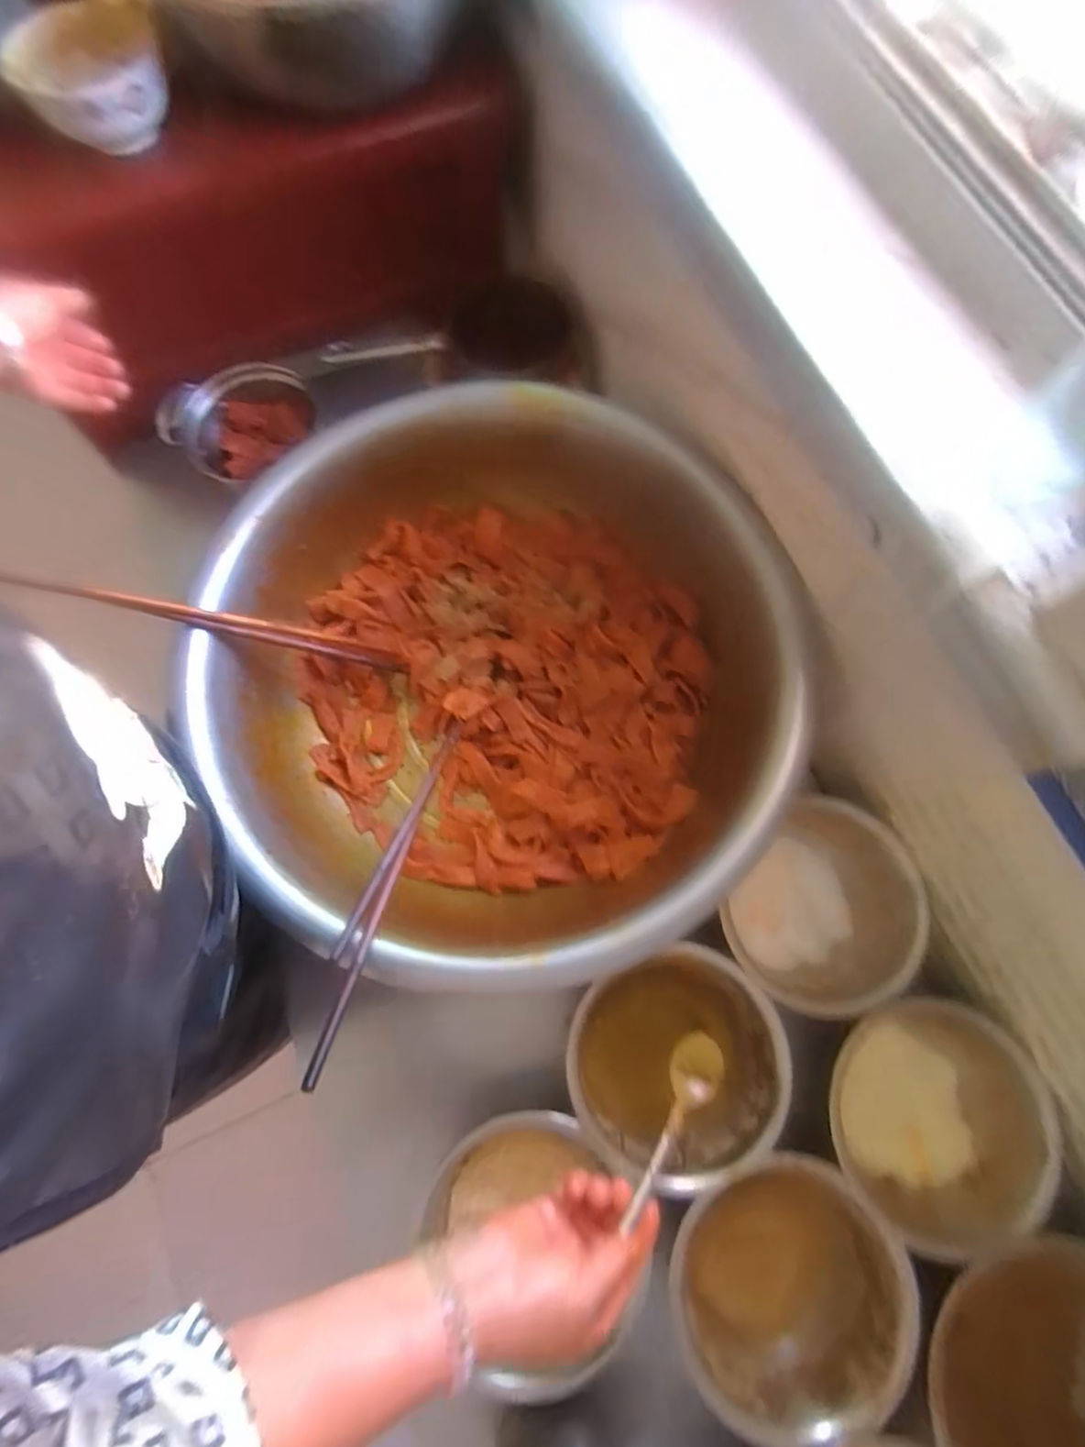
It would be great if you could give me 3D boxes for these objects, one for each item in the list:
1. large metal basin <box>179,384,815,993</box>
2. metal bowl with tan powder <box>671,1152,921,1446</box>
[{"bbox_3d":[-0.038,-0.039,0.621,0.515,0.177,0.523,0,74,-1],"label":"large metal basin"},{"bbox_3d":[0.201,0.469,0.532,0.174,0.094,0.190,0,74,-1],"label":"metal bowl with tan powder"}]

